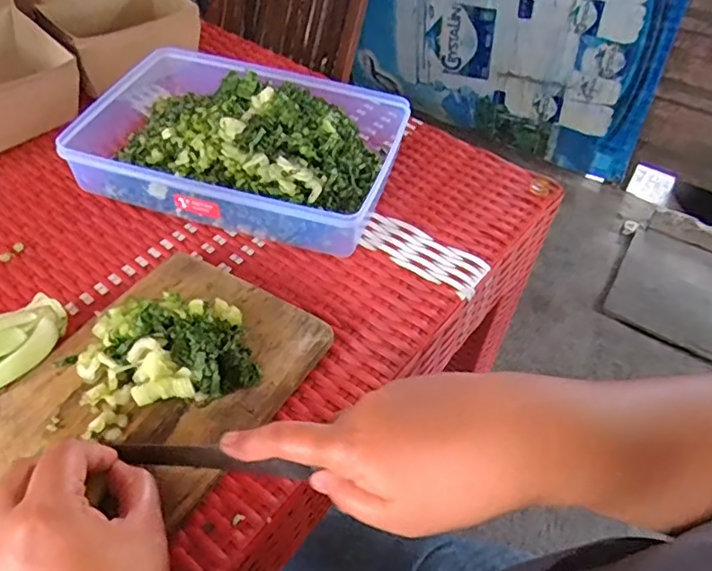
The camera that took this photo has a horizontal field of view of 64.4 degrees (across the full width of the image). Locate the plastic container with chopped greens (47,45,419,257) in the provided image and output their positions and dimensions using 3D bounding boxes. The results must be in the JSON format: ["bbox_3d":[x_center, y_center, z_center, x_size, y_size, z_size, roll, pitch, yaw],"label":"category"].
[{"bbox_3d":[-0.114,-0.145,0.526,0.300,0.075,0.204,13,49,7],"label":"plastic container with chopped greens"}]

